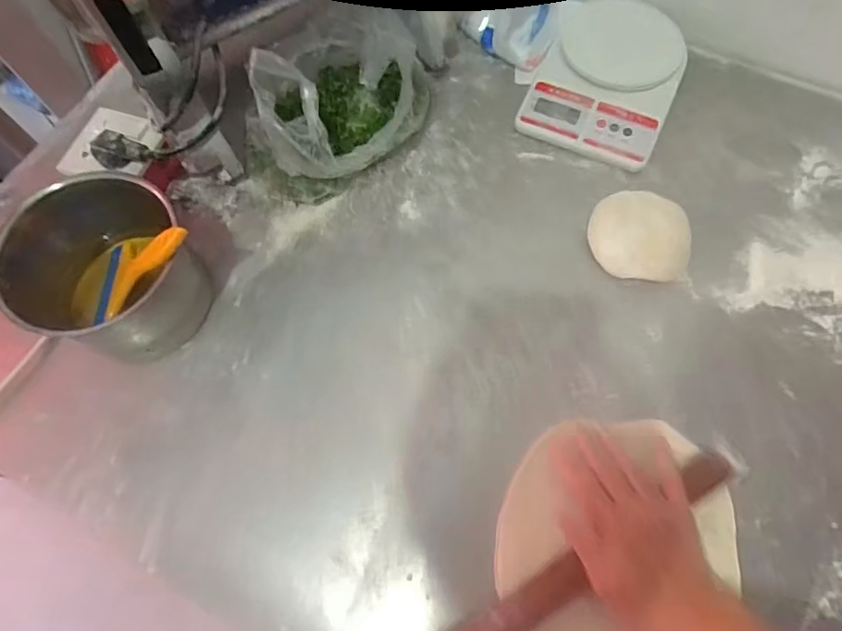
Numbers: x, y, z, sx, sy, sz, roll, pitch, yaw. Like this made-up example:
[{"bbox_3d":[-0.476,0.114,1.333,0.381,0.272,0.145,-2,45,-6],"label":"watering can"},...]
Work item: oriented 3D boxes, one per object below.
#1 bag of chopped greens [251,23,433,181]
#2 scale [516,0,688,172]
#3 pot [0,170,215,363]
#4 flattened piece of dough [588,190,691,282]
[{"bbox_3d":[-0.072,-0.225,0.540,0.143,0.140,0.193,4,69,4],"label":"bag of chopped greens"},{"bbox_3d":[0.214,-0.269,0.597,0.149,0.043,0.195,24,72,11],"label":"scale"},{"bbox_3d":[-0.278,-0.039,0.483,0.145,0.124,0.145,-1,69,2],"label":"pot"},{"bbox_3d":[0.223,-0.079,0.527,0.096,0.035,0.087,-2,69,2],"label":"flattened piece of dough"}]

